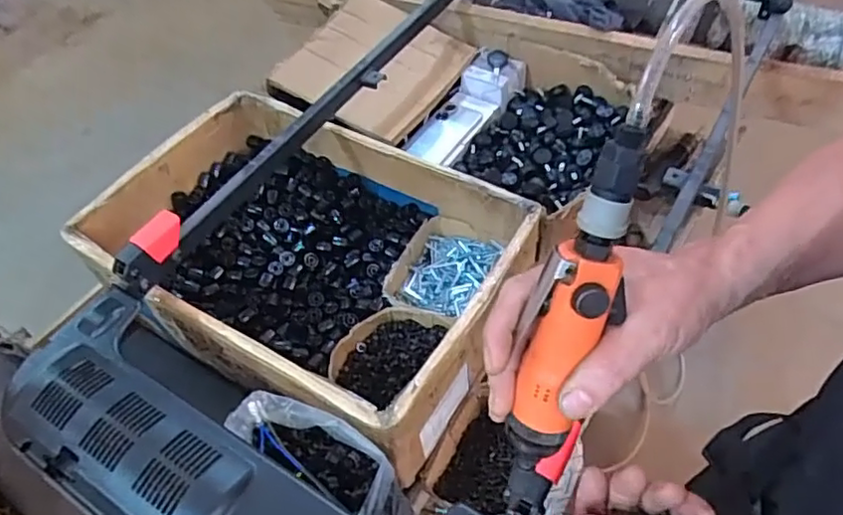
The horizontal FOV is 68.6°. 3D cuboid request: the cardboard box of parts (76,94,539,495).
[{"bbox_3d":[-0.153,-0.006,0.826,0.545,0.140,0.359,26,59,23],"label":"cardboard box of parts"}]

